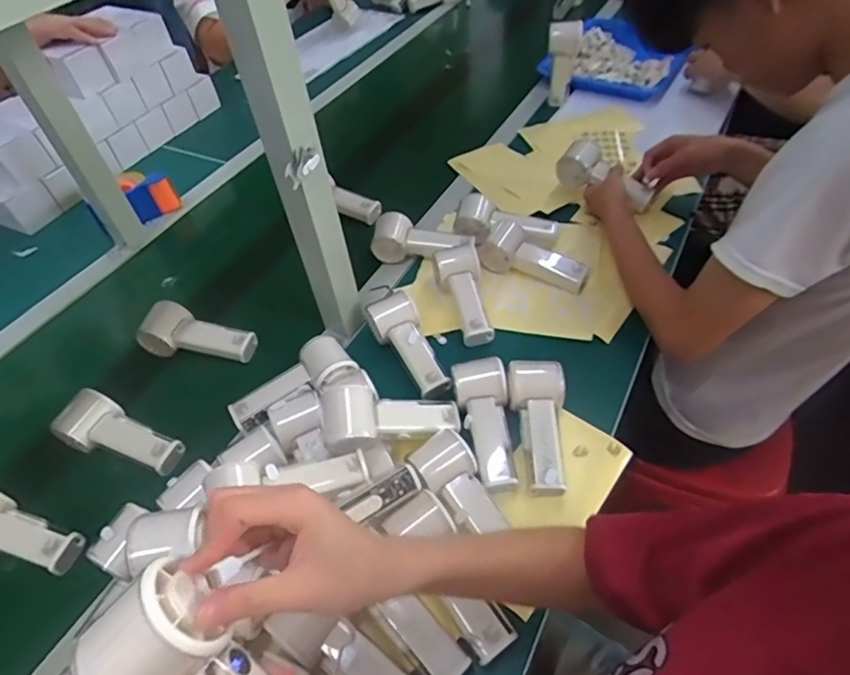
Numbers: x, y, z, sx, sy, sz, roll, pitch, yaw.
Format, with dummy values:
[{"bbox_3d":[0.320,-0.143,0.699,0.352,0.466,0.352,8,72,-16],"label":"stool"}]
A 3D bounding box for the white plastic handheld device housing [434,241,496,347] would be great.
[{"bbox_3d":[0.055,-0.063,0.732,0.061,0.040,0.156,-12,67,-5],"label":"white plastic handheld device housing"}]

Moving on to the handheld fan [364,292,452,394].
[{"bbox_3d":[-0.019,0.011,0.684,0.058,0.048,0.148,-26,64,-16],"label":"handheld fan"}]

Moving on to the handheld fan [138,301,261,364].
[{"bbox_3d":[-0.304,-0.003,0.719,0.145,0.045,0.061,11,51,15],"label":"handheld fan"}]

